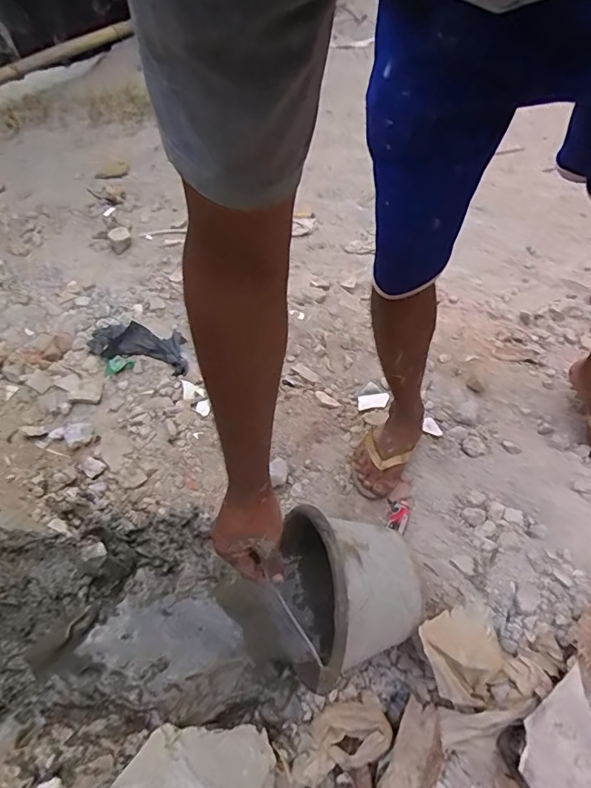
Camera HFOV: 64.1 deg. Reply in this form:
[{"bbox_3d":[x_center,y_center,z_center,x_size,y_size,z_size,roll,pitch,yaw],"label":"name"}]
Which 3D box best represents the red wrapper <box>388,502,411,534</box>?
[{"bbox_3d":[0.190,0.226,0.866,0.031,0.008,0.062,22,51,19],"label":"red wrapper"}]

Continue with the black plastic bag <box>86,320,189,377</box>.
[{"bbox_3d":[-0.379,-0.125,1.149,0.256,0.047,0.116,11,54,9],"label":"black plastic bag"}]

